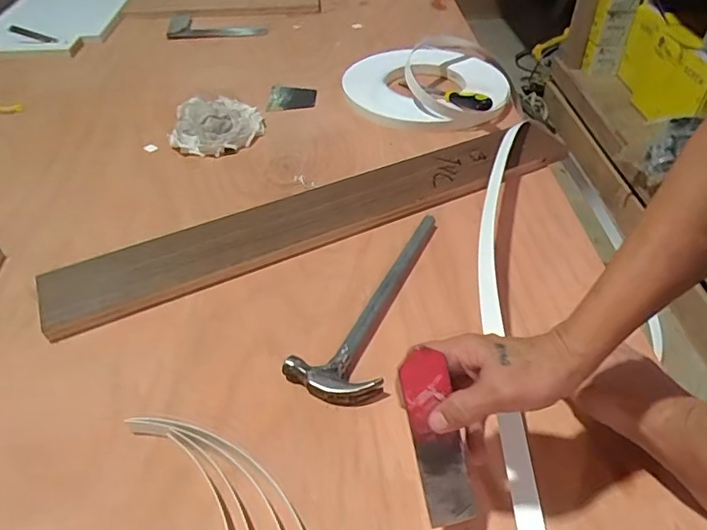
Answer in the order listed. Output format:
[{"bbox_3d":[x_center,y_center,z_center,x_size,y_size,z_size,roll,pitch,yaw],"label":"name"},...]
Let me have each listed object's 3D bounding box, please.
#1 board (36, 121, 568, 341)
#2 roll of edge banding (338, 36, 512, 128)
[{"bbox_3d":[-0.030,-0.080,0.739,0.787,0.026,0.112,-18,47,-17],"label":"board"},{"bbox_3d":[0.142,-0.360,0.997,0.306,0.052,0.304,0,44,0],"label":"roll of edge banding"}]

